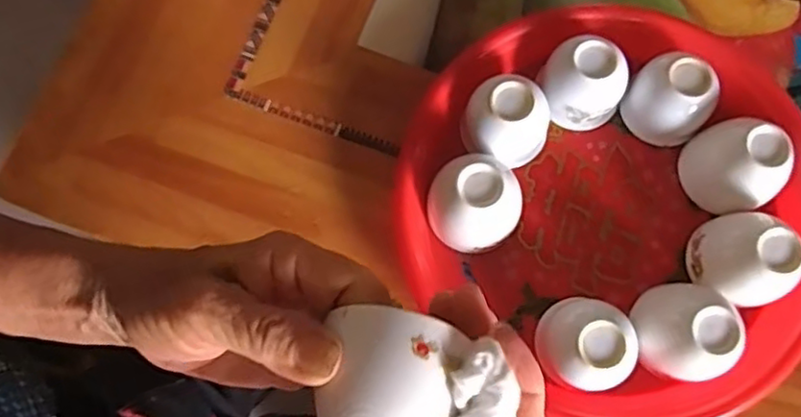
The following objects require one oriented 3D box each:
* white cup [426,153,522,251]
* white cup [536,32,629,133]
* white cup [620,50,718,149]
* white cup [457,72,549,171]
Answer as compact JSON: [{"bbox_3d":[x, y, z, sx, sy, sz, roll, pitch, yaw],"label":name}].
[{"bbox_3d":[0.043,-0.001,0.391,0.051,0.053,0.047,0,76,0],"label":"white cup"},{"bbox_3d":[0.113,-0.077,0.416,0.050,0.043,0.047,0,76,0],"label":"white cup"},{"bbox_3d":[0.166,-0.067,0.412,0.046,0.044,0.044,0,76,0],"label":"white cup"},{"bbox_3d":[0.065,-0.053,0.408,0.052,0.044,0.048,0,76,0],"label":"white cup"}]

